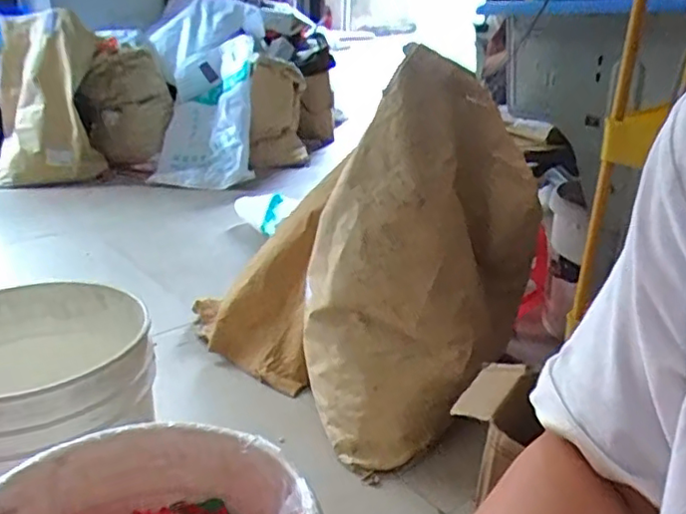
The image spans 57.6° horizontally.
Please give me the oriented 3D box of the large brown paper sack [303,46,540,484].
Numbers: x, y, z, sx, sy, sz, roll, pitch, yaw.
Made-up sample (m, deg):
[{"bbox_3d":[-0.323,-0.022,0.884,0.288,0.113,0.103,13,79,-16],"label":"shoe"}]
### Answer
[{"bbox_3d":[0.146,0.003,1.076,0.380,0.595,0.236,-12,25,-30],"label":"large brown paper sack"}]

